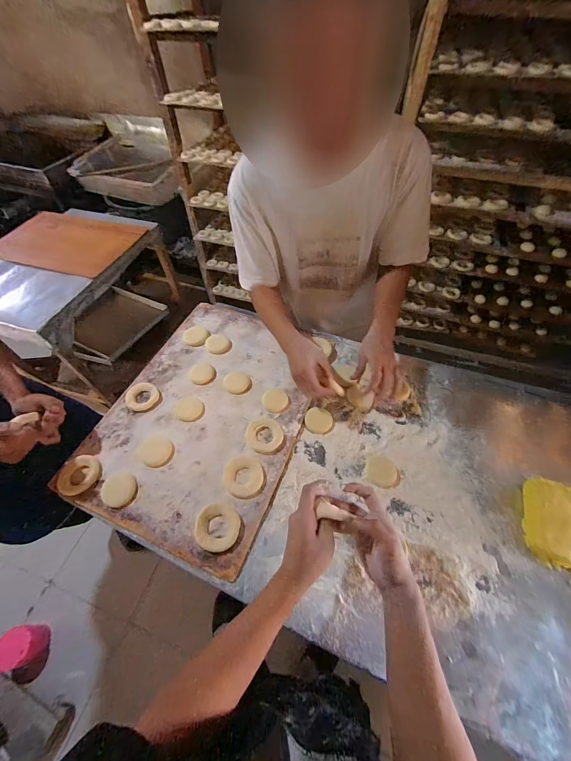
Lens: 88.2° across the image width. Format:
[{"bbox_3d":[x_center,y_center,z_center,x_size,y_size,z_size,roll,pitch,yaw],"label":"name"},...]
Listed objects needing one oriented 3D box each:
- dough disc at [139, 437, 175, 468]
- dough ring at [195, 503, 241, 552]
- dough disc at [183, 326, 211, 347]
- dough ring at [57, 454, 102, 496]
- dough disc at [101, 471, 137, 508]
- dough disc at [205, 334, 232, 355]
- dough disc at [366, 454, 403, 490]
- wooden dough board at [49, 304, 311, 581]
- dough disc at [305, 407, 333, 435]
[{"bbox_3d":[-0.279,0.152,0.638,0.078,0.008,0.064,29,60,19],"label":"dough disc"},{"bbox_3d":[-0.125,0.269,0.543,0.078,0.013,0.079,0,55,0],"label":"dough ring"},{"bbox_3d":[-0.246,-0.123,0.816,0.068,0.008,0.067,0,55,0],"label":"dough disc"},{"bbox_3d":[-0.425,0.193,0.606,0.074,0.011,0.081,34,62,21],"label":"dough ring"},{"bbox_3d":[-0.333,0.215,0.588,0.062,0.006,0.072,-23,58,-15],"label":"dough disc"},{"bbox_3d":[-0.182,-0.098,0.797,0.067,0.011,0.059,5,55,4],"label":"dough disc"},{"bbox_3d":[0.201,0.188,0.610,0.068,0.006,0.067,0,55,0],"label":"dough disc"},{"bbox_3d":[-0.173,0.055,0.701,0.423,0.015,0.581,19,57,12],"label":"wooden dough board"},{"bbox_3d":[0.076,0.091,0.678,0.061,0.007,0.063,0,55,0],"label":"dough disc"}]

